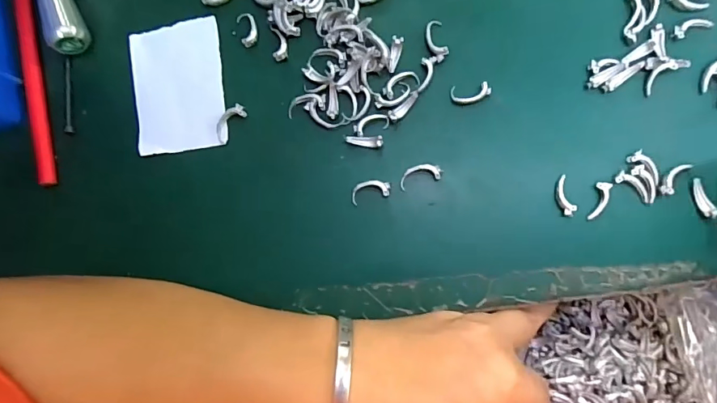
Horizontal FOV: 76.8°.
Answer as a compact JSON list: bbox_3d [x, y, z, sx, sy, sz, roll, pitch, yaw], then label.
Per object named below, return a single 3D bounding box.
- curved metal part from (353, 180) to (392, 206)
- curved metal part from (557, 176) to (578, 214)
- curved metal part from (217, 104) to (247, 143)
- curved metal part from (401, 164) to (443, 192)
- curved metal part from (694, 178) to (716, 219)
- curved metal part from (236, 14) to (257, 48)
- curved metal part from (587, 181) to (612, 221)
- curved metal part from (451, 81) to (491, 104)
[{"bbox_3d":[0.007,-0.006,0.248,0.022,0.005,0.011,-16,84,6],"label":"curved metal part"},{"bbox_3d":[0.108,-0.003,0.236,0.007,0.004,0.020,-16,87,6],"label":"curved metal part"},{"bbox_3d":[-0.075,-0.046,0.259,0.011,0.005,0.023,44,92,8],"label":"curved metal part"},{"bbox_3d":[0.034,-0.015,0.245,0.024,0.004,0.011,-17,84,6],"label":"curved metal part"},{"bbox_3d":[0.174,-0.002,0.228,0.006,0.005,0.021,-16,74,6],"label":"curved metal part"},{"bbox_3d":[-0.064,-0.100,0.261,0.010,0.004,0.021,-16,84,6],"label":"curved metal part"},{"bbox_3d":[0.126,0.000,0.234,0.008,0.004,0.020,13,91,6],"label":"curved metal part"},{"bbox_3d":[0.061,-0.059,0.246,0.021,0.004,0.011,-6,85,7],"label":"curved metal part"}]

